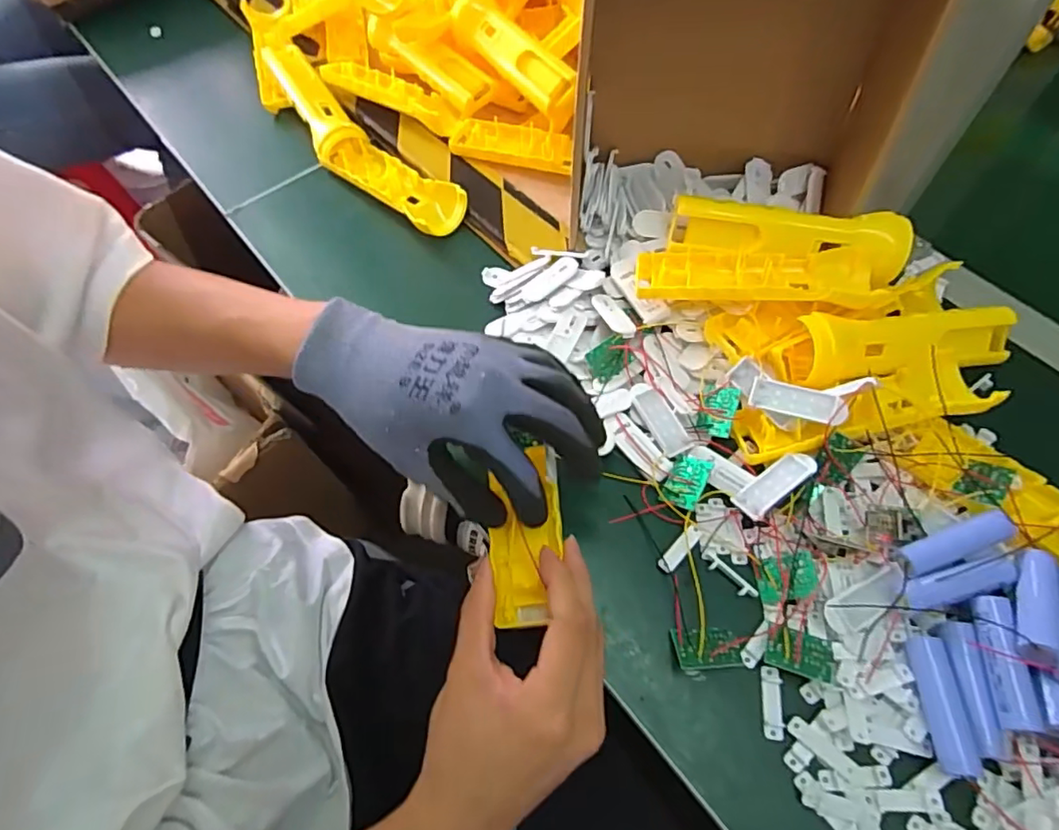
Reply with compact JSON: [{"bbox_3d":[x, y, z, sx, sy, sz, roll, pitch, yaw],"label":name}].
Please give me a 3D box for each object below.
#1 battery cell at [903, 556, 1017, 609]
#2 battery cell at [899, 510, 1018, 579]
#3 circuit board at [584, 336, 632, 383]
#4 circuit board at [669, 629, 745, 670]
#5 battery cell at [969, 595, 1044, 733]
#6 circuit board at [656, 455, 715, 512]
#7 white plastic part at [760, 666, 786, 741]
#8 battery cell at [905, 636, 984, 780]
[{"bbox_3d":[0.244,0.094,0.325,0.064,0.019,0.019,-17,64,1],"label":"battery cell"},{"bbox_3d":[0.247,0.076,0.333,0.064,0.018,0.019,-17,62,-7],"label":"battery cell"},{"bbox_3d":[0.060,-0.041,0.420,0.034,0.006,0.026,-35,105,-8],"label":"circuit board"},{"bbox_3d":[0.101,0.133,0.327,0.037,0.005,0.025,-3,35,8],"label":"circuit board"},{"bbox_3d":[0.246,0.127,0.296,0.019,0.015,0.063,1,61,3],"label":"battery cell"},{"bbox_3d":[0.103,0.043,0.376,0.023,0.004,0.035,21,70,28],"label":"circuit board"},{"bbox_3d":[0.136,0.161,0.320,0.010,0.005,0.037,7,61,6],"label":"white plastic part"},{"bbox_3d":[0.218,0.154,0.305,0.015,0.014,0.066,0,61,2],"label":"battery cell"}]

